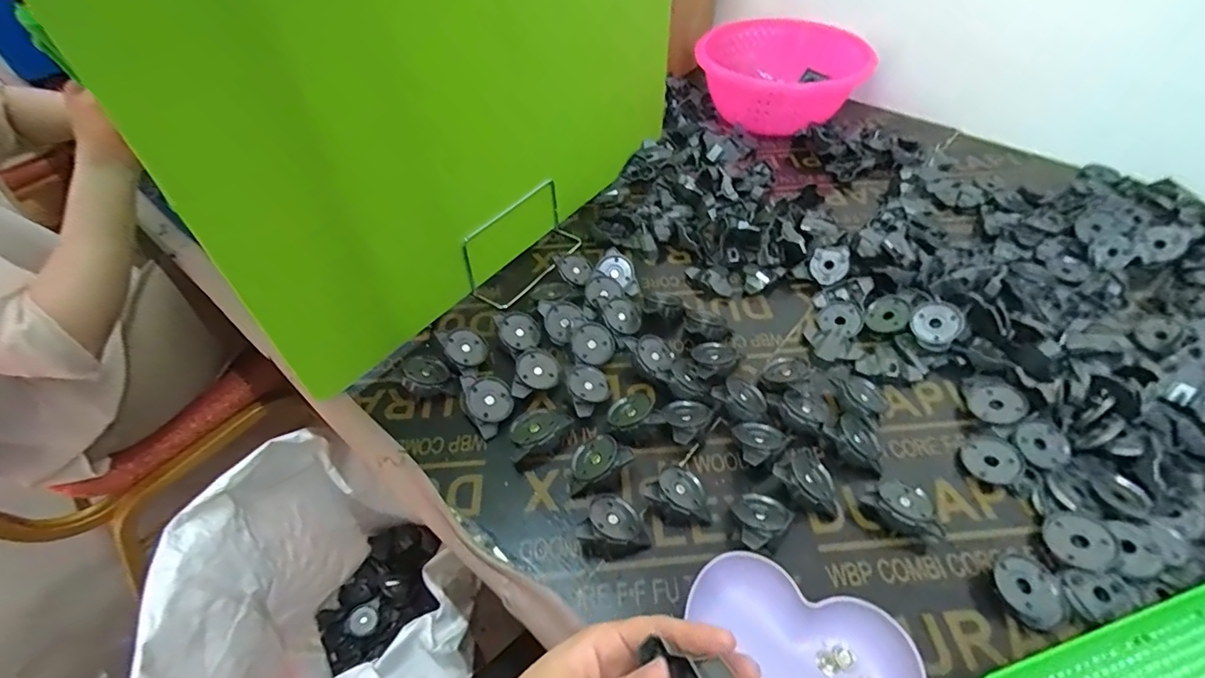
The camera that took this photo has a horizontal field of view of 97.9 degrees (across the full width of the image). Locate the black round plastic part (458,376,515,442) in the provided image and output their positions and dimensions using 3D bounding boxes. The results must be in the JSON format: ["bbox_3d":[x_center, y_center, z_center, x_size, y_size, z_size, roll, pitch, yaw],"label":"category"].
[{"bbox_3d":[-0.107,0.059,0.494,0.043,0.014,0.061,-23,84,-28],"label":"black round plastic part"}]

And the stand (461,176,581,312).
[{"bbox_3d":[-0.085,-0.115,0.609,0.058,0.083,0.158,33,59,27],"label":"stand"}]

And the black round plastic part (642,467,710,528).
[{"bbox_3d":[0.065,0.131,0.428,0.043,0.030,0.049,-38,58,-25],"label":"black round plastic part"}]

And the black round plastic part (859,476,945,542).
[{"bbox_3d":[0.238,0.137,0.422,0.048,0.022,0.049,-8,50,-4],"label":"black round plastic part"}]

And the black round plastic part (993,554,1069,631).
[{"bbox_3d":[0.311,0.182,0.382,0.045,0.015,0.047,-1,50,2],"label":"black round plastic part"}]

